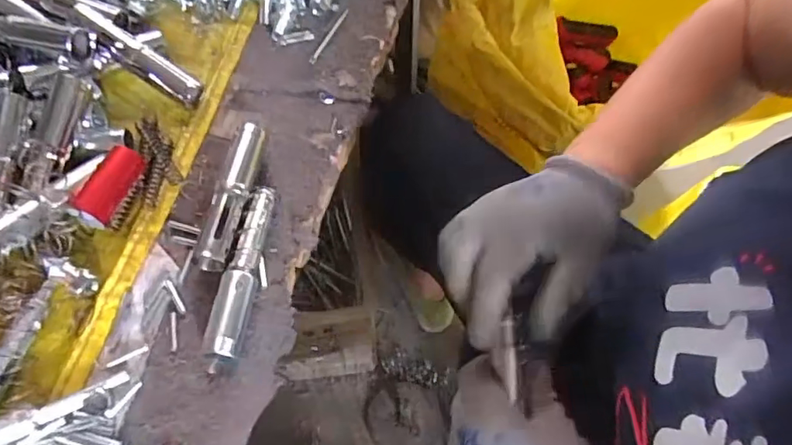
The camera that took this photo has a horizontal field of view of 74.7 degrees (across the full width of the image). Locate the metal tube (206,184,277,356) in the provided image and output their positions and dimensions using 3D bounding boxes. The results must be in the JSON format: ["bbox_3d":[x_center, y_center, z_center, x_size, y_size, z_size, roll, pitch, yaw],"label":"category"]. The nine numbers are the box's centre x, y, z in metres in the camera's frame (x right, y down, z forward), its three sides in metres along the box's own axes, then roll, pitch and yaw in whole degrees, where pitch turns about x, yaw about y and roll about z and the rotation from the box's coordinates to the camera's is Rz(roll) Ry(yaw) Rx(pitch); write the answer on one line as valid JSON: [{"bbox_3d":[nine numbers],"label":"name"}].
[{"bbox_3d":[-0.111,0.034,0.382,0.023,0.027,0.132,4,59,1],"label":"metal tube"}]

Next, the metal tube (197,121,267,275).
[{"bbox_3d":[-0.130,-0.022,0.414,0.025,0.028,0.123,8,60,3],"label":"metal tube"}]

